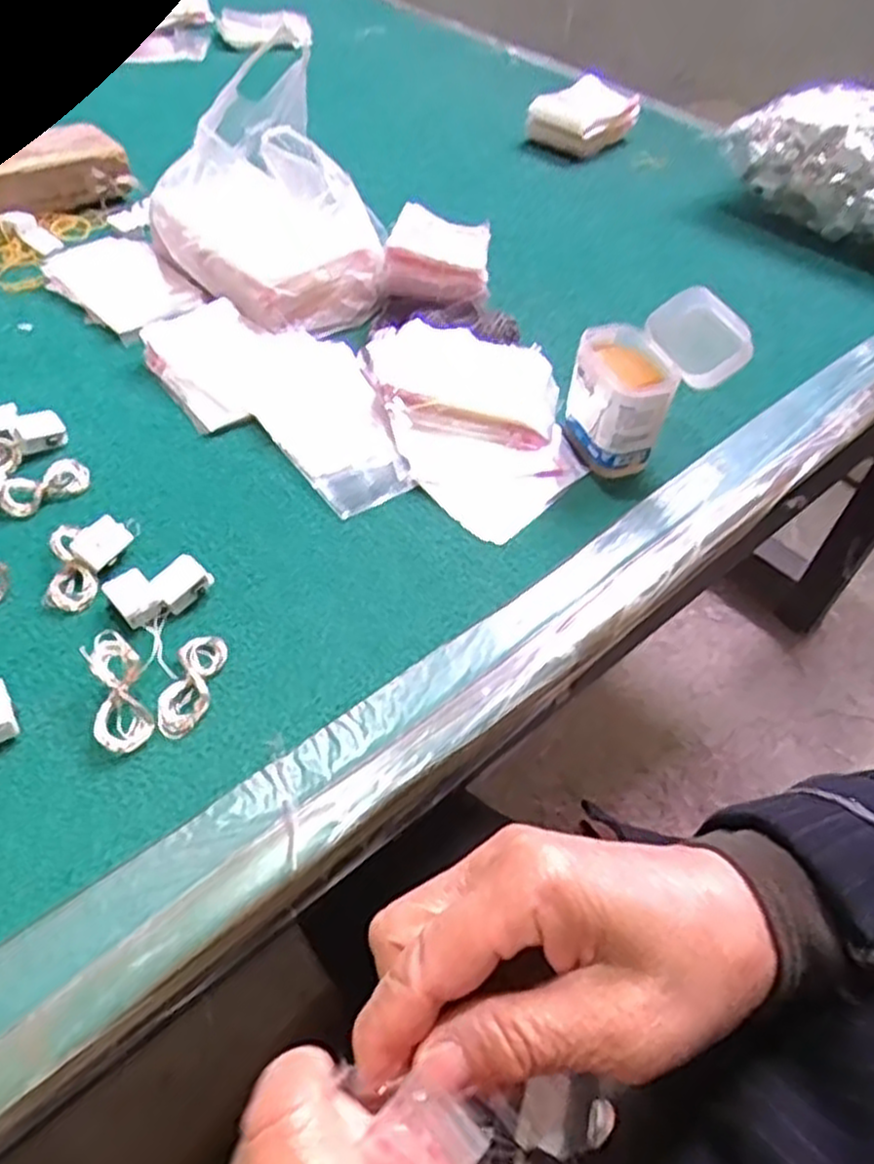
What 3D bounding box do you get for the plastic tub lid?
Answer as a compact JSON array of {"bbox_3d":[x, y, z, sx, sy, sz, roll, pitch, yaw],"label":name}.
[{"bbox_3d":[0.158,-0.149,0.471,0.045,0.007,0.068,-35,60,12],"label":"plastic tub lid"}]

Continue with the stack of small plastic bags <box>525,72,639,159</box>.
[{"bbox_3d":[0.154,-0.497,0.838,0.086,0.054,0.117,31,53,19],"label":"stack of small plastic bags"}]

